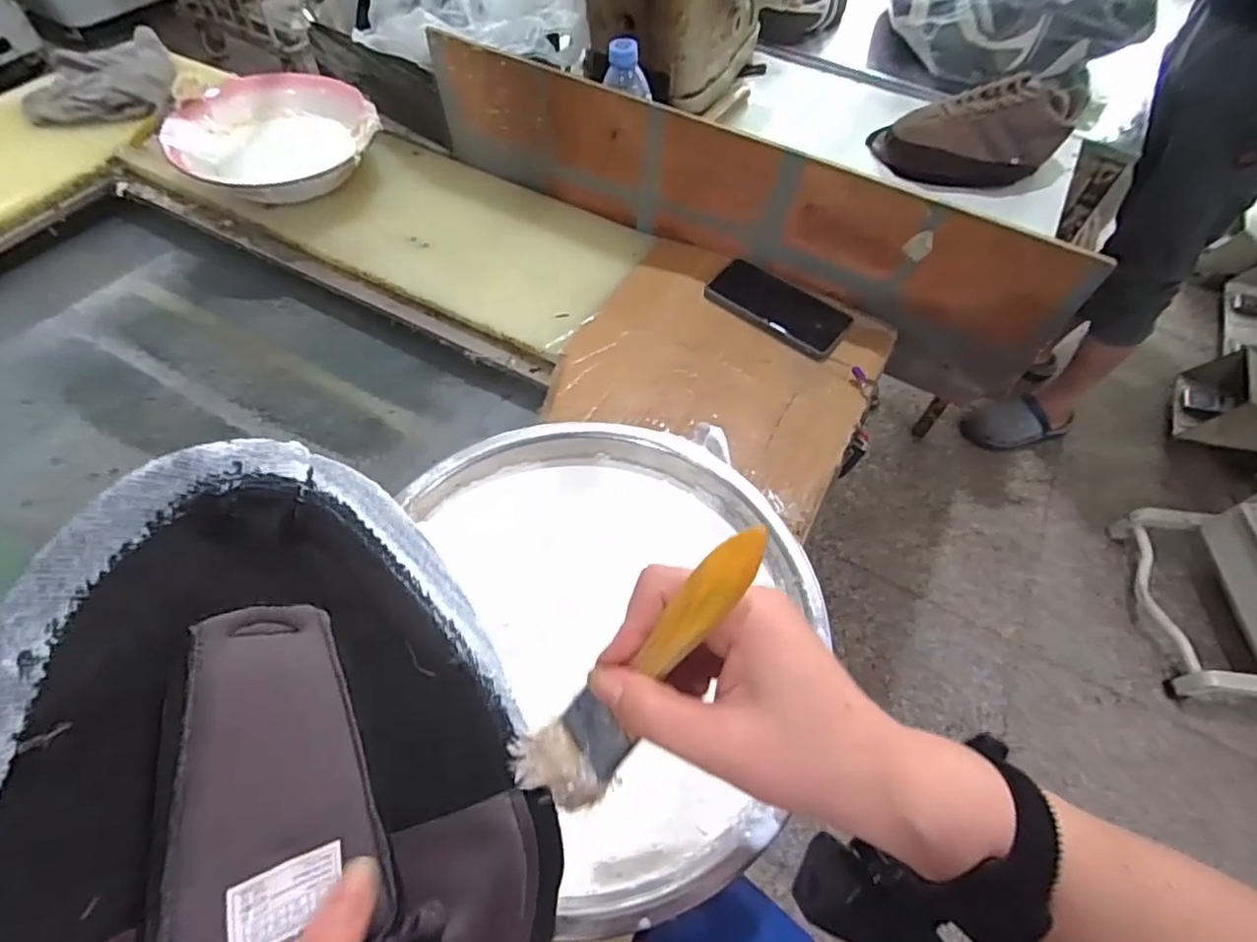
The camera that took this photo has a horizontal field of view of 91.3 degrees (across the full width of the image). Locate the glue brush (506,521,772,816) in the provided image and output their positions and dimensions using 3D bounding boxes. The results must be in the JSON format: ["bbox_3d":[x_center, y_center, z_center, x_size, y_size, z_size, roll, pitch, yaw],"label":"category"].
[{"bbox_3d":[0.004,0.081,0.245,0.038,0.157,0.012,46,23,23],"label":"glue brush"}]

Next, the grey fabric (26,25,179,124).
[{"bbox_3d":[-0.804,-0.612,0.953,0.187,0.044,0.261,-12,58,-11],"label":"grey fabric"}]

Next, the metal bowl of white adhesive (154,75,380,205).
[{"bbox_3d":[-0.455,-0.430,0.813,0.242,0.076,0.220,13,57,5],"label":"metal bowl of white adhesive"}]

